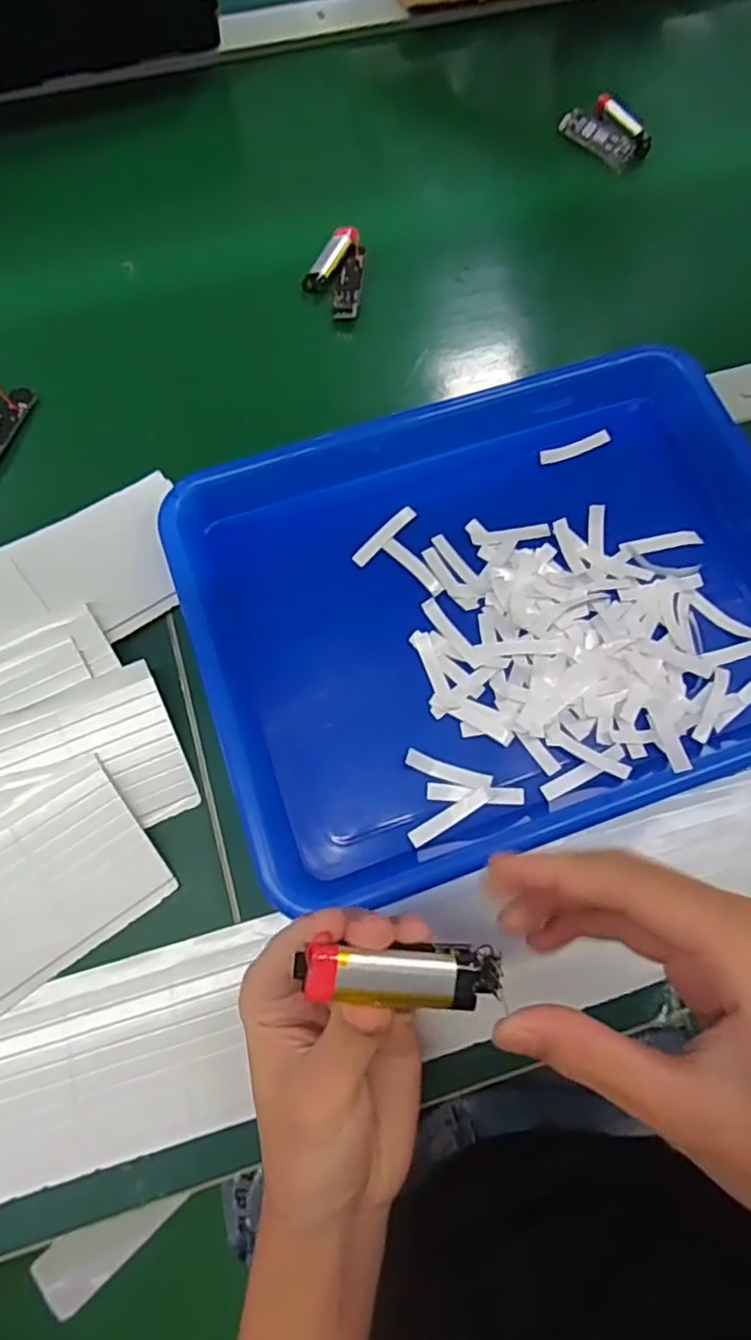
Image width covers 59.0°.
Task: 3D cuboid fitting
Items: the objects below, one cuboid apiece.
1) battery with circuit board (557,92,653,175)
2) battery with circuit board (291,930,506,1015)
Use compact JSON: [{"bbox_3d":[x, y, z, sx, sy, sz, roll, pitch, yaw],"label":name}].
[{"bbox_3d":[0.173,-0.406,0.500,0.039,0.017,0.065,-31,75,-10],"label":"battery with circuit board"},{"bbox_3d":[0.011,0.098,0.212,0.068,0.011,0.017,9,73,-15],"label":"battery with circuit board"}]

